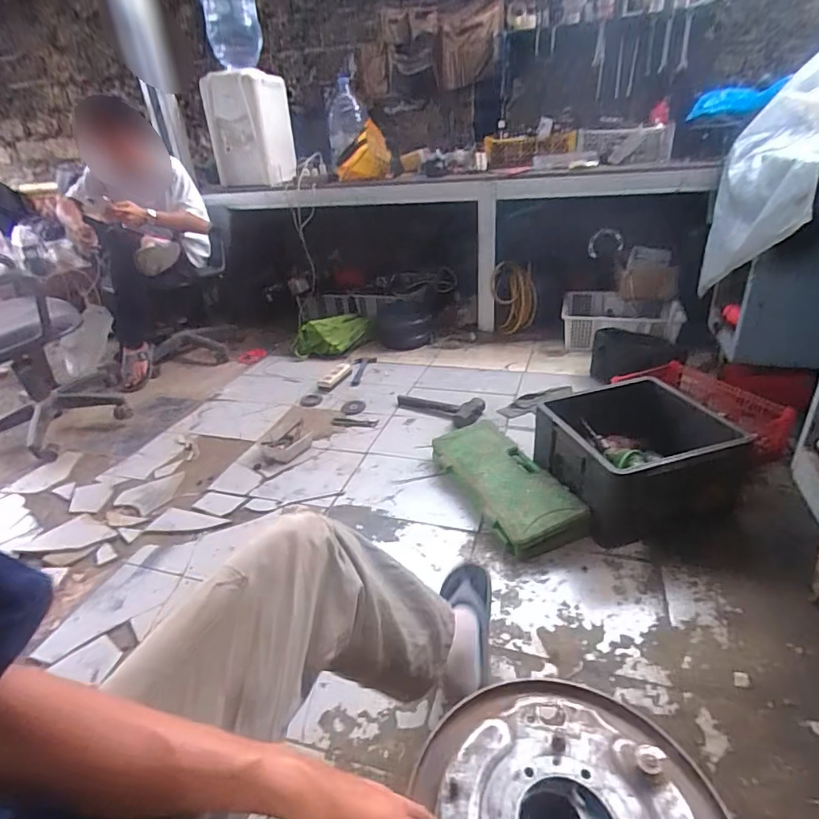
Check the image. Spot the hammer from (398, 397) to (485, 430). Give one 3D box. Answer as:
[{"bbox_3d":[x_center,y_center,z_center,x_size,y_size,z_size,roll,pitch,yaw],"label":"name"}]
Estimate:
[{"bbox_3d":[0.107,-0.015,1.808,0.362,0.069,0.149,18,35,35],"label":"hammer"}]

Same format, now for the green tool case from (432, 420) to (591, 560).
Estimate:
[{"bbox_3d":[0.244,0.192,1.329,0.204,0.085,0.500,-14,29,-18],"label":"green tool case"}]

